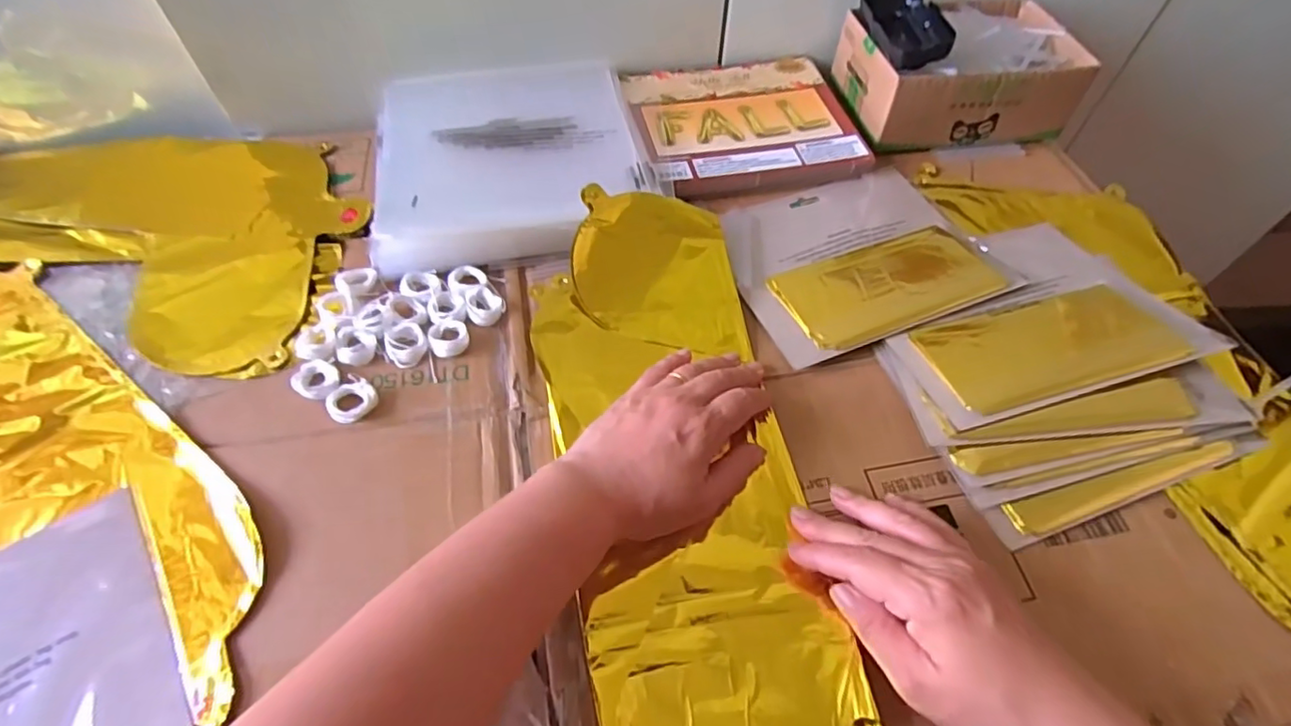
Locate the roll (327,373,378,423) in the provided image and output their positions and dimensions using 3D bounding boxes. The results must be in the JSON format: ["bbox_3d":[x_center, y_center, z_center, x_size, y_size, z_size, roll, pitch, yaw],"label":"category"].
[{"bbox_3d":[-0.187,0.023,0.392,0.033,0.010,0.030,0,55,0],"label":"roll"}]

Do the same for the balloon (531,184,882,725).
[{"bbox_3d":[0.020,0.070,0.364,0.141,0.037,0.425,-7,59,-6],"label":"balloon"}]

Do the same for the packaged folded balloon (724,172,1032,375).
[{"bbox_3d":[0.158,-0.085,0.467,0.187,0.024,0.160,-19,58,-13],"label":"packaged folded balloon"}]

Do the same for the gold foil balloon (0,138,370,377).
[{"bbox_3d":[-0.424,-0.119,0.511,0.421,0.043,0.238,14,56,9],"label":"gold foil balloon"}]

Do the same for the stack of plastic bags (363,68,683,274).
[{"bbox_3d":[-0.115,-0.190,0.531,0.222,0.029,0.249,-10,56,-7],"label":"stack of plastic bags"}]

